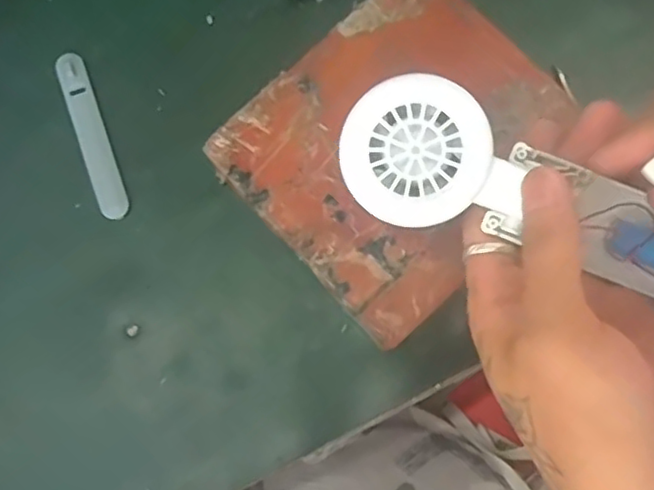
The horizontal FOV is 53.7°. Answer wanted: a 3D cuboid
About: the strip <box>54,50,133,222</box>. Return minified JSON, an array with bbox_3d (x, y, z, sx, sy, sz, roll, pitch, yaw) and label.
[{"bbox_3d":[-0.124,-0.058,0.342,0.016,0.005,0.093,-20,79,-4],"label":"strip"}]

